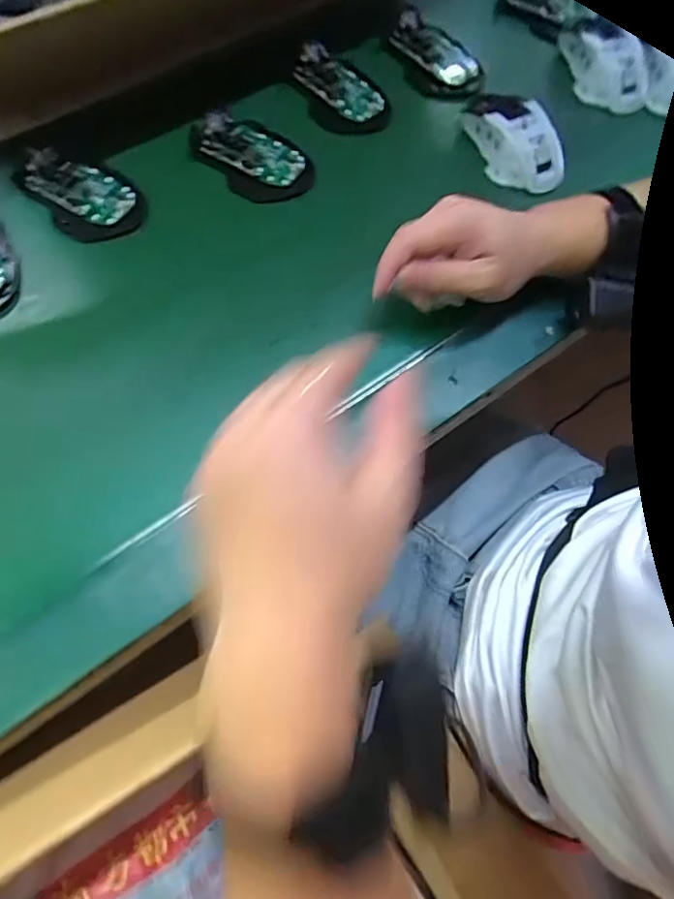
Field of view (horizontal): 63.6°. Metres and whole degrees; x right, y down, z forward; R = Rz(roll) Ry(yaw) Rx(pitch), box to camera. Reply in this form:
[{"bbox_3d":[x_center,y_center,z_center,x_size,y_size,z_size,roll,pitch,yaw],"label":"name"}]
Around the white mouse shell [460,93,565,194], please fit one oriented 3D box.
[{"bbox_3d":[0.158,-0.282,0.493,0.062,0.038,0.112,-35,75,-15],"label":"white mouse shell"}]

